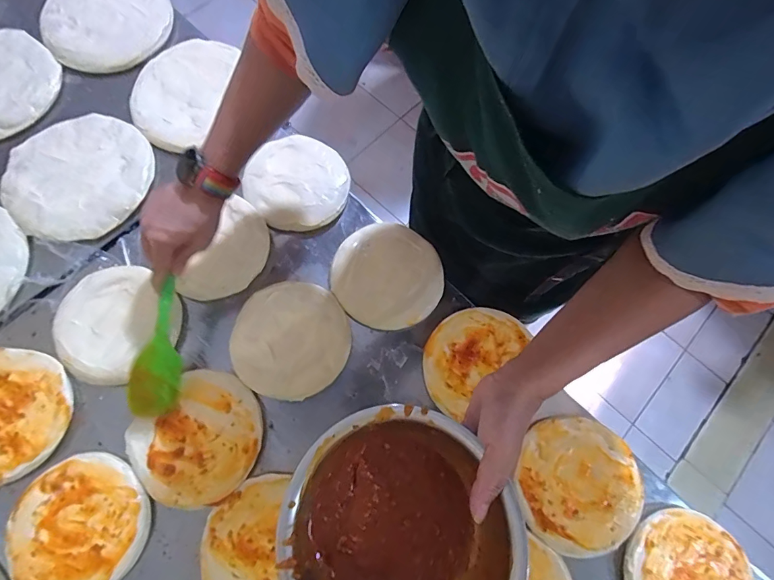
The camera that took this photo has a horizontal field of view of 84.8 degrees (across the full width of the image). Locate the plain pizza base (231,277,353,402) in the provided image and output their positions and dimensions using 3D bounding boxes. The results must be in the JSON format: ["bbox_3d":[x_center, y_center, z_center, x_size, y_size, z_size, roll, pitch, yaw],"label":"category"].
[{"bbox_3d":[-0.122,0.060,0.536,0.141,0.015,0.146,10,72,1],"label":"plain pizza base"}]

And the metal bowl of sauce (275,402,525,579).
[{"bbox_3d":[0.013,0.207,0.366,0.193,0.080,0.193,-6,63,11],"label":"metal bowl of sauce"}]

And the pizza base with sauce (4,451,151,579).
[{"bbox_3d":[-0.343,0.262,0.470,0.142,0.013,0.139,29,73,7],"label":"pizza base with sauce"}]

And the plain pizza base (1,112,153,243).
[{"bbox_3d":[-0.440,-0.168,0.598,0.202,0.013,0.193,44,76,11],"label":"plain pizza base"}]

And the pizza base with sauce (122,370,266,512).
[{"bbox_3d":[-0.226,0.175,0.501,0.146,0.009,0.146,-2,72,-3],"label":"pizza base with sauce"}]

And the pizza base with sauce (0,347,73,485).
[{"bbox_3d":[-0.457,0.145,0.497,0.147,0.009,0.148,13,72,2],"label":"pizza base with sauce"}]

